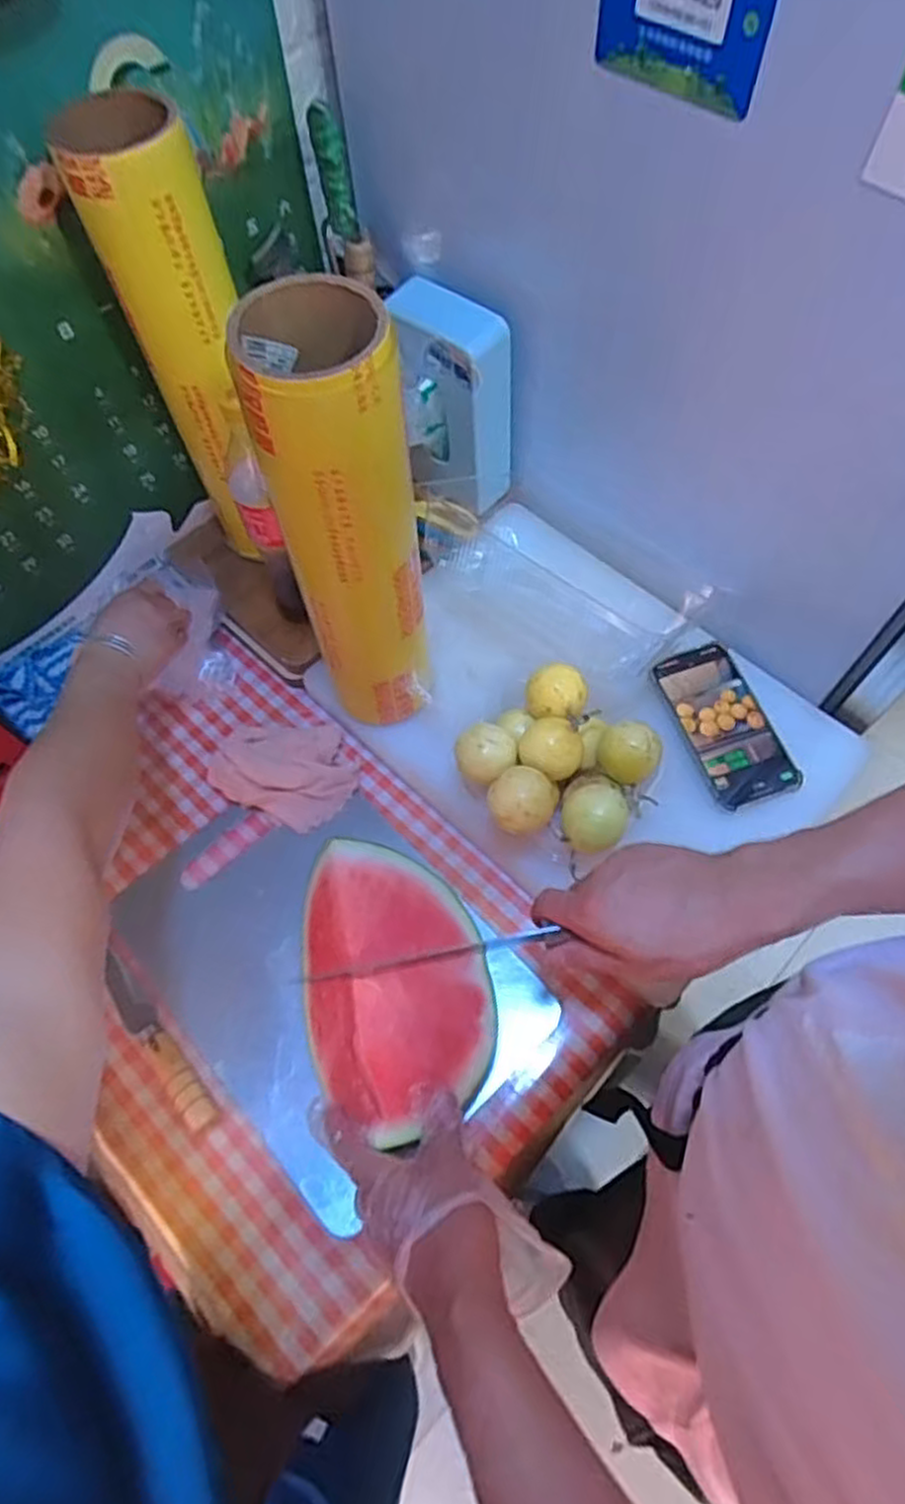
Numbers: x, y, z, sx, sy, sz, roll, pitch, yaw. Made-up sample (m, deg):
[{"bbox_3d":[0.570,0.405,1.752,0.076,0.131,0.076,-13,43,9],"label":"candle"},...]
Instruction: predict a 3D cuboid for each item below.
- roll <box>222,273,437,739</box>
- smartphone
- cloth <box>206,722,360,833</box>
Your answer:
[{"bbox_3d":[-0.070,-0.148,0.543,0.088,0.336,0.092,-2,64,2],"label":"roll"},{"bbox_3d":[0.243,-0.026,0.670,0.081,0.012,0.155,-18,65,-6],"label":"smartphone"},{"bbox_3d":[-0.155,0.008,0.691,0.133,0.039,0.102,22,67,13],"label":"cloth"}]

